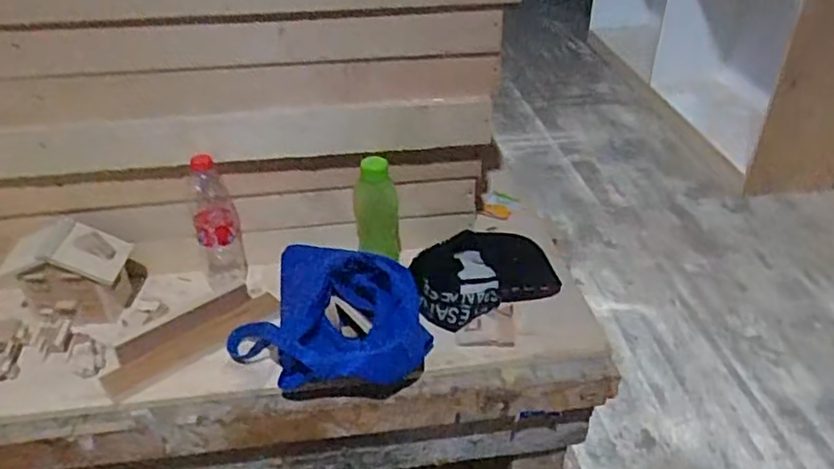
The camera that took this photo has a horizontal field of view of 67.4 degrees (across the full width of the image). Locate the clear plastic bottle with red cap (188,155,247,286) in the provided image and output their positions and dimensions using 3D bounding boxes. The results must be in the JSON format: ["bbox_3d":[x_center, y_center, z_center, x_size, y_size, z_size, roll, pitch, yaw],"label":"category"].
[{"bbox_3d":[-0.309,-0.023,0.953,0.065,0.191,0.053,-12,37,-14],"label":"clear plastic bottle with red cap"}]

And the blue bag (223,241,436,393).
[{"bbox_3d":[-0.121,0.117,0.880,0.268,0.120,0.181,7,37,12],"label":"blue bag"}]

